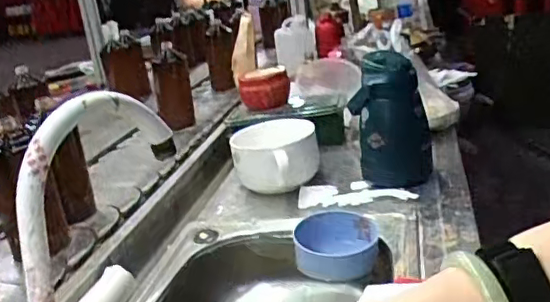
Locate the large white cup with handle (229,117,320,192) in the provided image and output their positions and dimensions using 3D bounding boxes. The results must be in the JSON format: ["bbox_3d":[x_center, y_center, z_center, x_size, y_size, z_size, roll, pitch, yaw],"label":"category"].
[{"bbox_3d":[0.003,0.015,0.972,0.142,0.095,0.145,-7,20,2],"label":"large white cup with handle"}]

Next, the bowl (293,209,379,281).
[{"bbox_3d":[0.082,0.129,0.768,0.107,0.053,0.115,-7,20,2],"label":"bowl"}]

